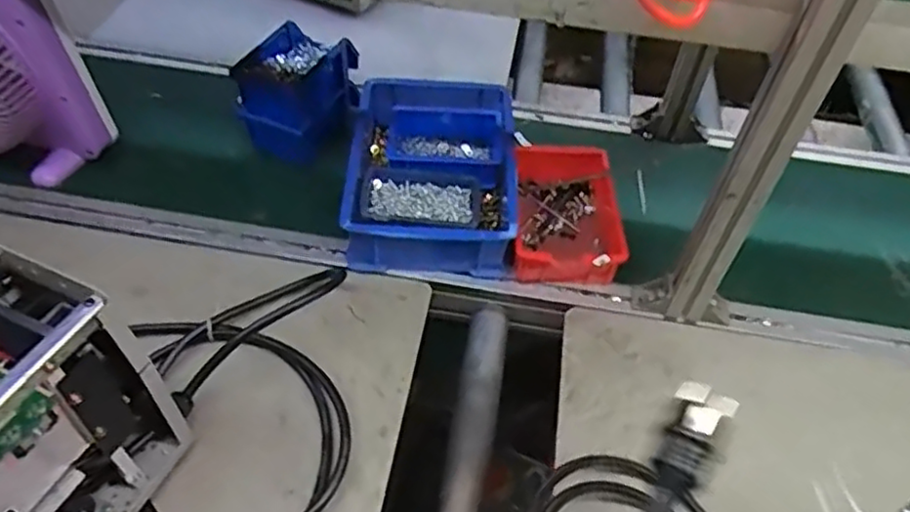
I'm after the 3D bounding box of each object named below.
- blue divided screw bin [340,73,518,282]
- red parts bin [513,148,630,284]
[{"bbox_3d":[-0.029,-0.113,0.916,0.209,0.088,0.301,2,48,-1],"label":"blue divided screw bin"},{"bbox_3d":[0.144,-0.061,0.894,0.142,0.063,0.219,4,48,1],"label":"red parts bin"}]

